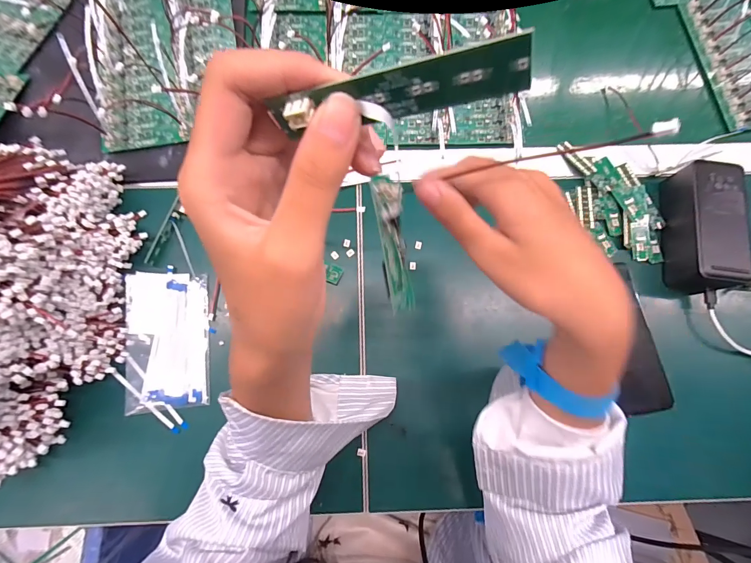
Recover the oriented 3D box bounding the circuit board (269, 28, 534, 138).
[{"bbox_3d":[0.006,-0.058,0.113,0.078,0.017,0.006,-3,55,20],"label":"circuit board"}]

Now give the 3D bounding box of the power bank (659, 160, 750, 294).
[{"bbox_3d":[0.344,-0.058,0.377,0.054,0.046,0.126,10,76,2],"label":"power bank"}]

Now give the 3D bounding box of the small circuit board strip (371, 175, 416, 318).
[{"bbox_3d":[0.011,-0.022,0.219,0.022,0.005,0.081,-10,94,-40],"label":"small circuit board strip"}]

